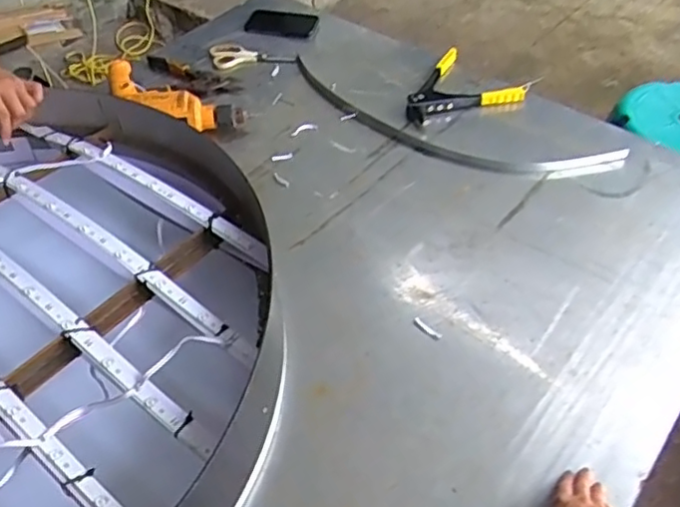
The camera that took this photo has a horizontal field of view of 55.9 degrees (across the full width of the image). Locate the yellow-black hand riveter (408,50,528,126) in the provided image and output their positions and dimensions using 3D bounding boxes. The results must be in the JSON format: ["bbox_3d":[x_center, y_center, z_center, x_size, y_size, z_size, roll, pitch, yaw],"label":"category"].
[{"bbox_3d":[0.264,-0.329,1.313,0.203,0.029,0.263,20,50,20],"label":"yellow-black hand riveter"}]

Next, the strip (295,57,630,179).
[{"bbox_3d":[0.179,-0.262,1.276,0.723,0.023,0.194,23,51,24],"label":"strip"}]

